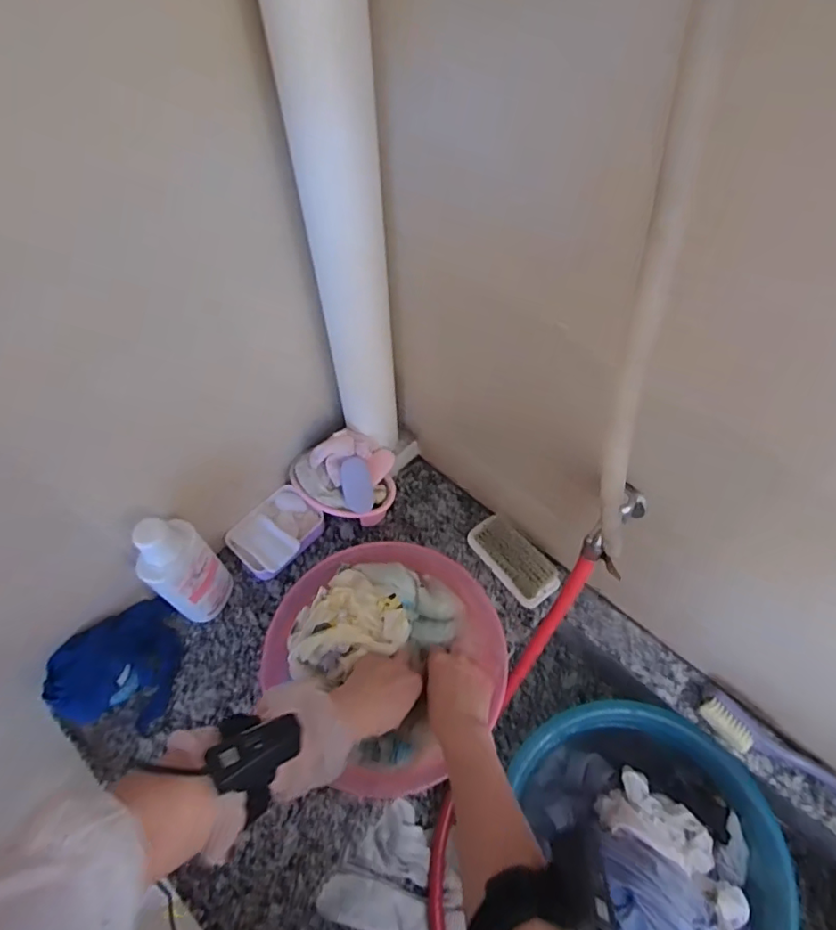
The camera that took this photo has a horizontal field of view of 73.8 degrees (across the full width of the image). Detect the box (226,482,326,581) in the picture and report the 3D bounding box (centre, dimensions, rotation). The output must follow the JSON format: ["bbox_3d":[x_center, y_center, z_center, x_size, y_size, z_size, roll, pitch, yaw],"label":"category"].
[{"bbox_3d":[-0.197,0.097,0.790,0.095,0.034,0.121,39,68,20],"label":"box"}]

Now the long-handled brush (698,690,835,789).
[{"bbox_3d":[0.441,0.357,0.662,0.214,0.030,0.044,36,67,19],"label":"long-handled brush"}]

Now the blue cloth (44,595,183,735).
[{"bbox_3d":[-0.367,0.235,0.681,0.122,0.092,0.151,6,61,4],"label":"blue cloth"}]

